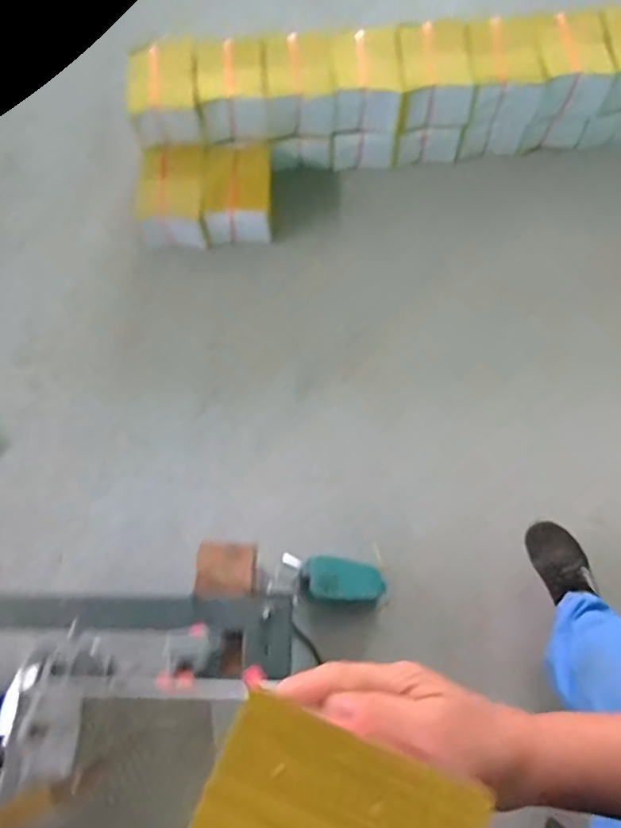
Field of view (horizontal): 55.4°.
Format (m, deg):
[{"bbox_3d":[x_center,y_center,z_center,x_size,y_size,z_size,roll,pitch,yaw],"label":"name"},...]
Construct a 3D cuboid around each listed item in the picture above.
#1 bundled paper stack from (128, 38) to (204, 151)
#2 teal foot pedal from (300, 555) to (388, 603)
[{"bbox_3d":[-0.347,-0.760,1.417,0.160,0.163,0.219,-8,69,-1],"label":"bundled paper stack"},{"bbox_3d":[0.065,0.326,1.166,0.167,0.020,0.084,10,69,-11],"label":"teal foot pedal"}]

